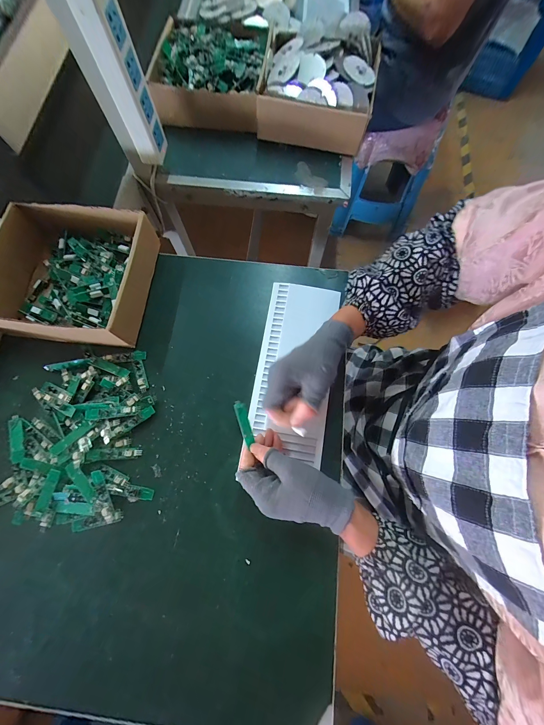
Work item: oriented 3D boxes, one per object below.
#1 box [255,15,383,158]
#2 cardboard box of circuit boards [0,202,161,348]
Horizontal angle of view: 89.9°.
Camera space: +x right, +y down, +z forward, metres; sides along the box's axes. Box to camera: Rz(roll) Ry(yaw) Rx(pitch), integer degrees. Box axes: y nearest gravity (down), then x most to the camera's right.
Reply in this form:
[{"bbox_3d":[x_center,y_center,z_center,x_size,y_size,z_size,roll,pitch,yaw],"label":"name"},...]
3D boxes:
[{"bbox_3d":[0.081,-0.505,0.491,0.202,0.083,0.207,10,75,3],"label":"box"},{"bbox_3d":[-0.302,-0.131,0.412,0.217,0.061,0.199,4,75,1],"label":"cardboard box of circuit boards"}]

